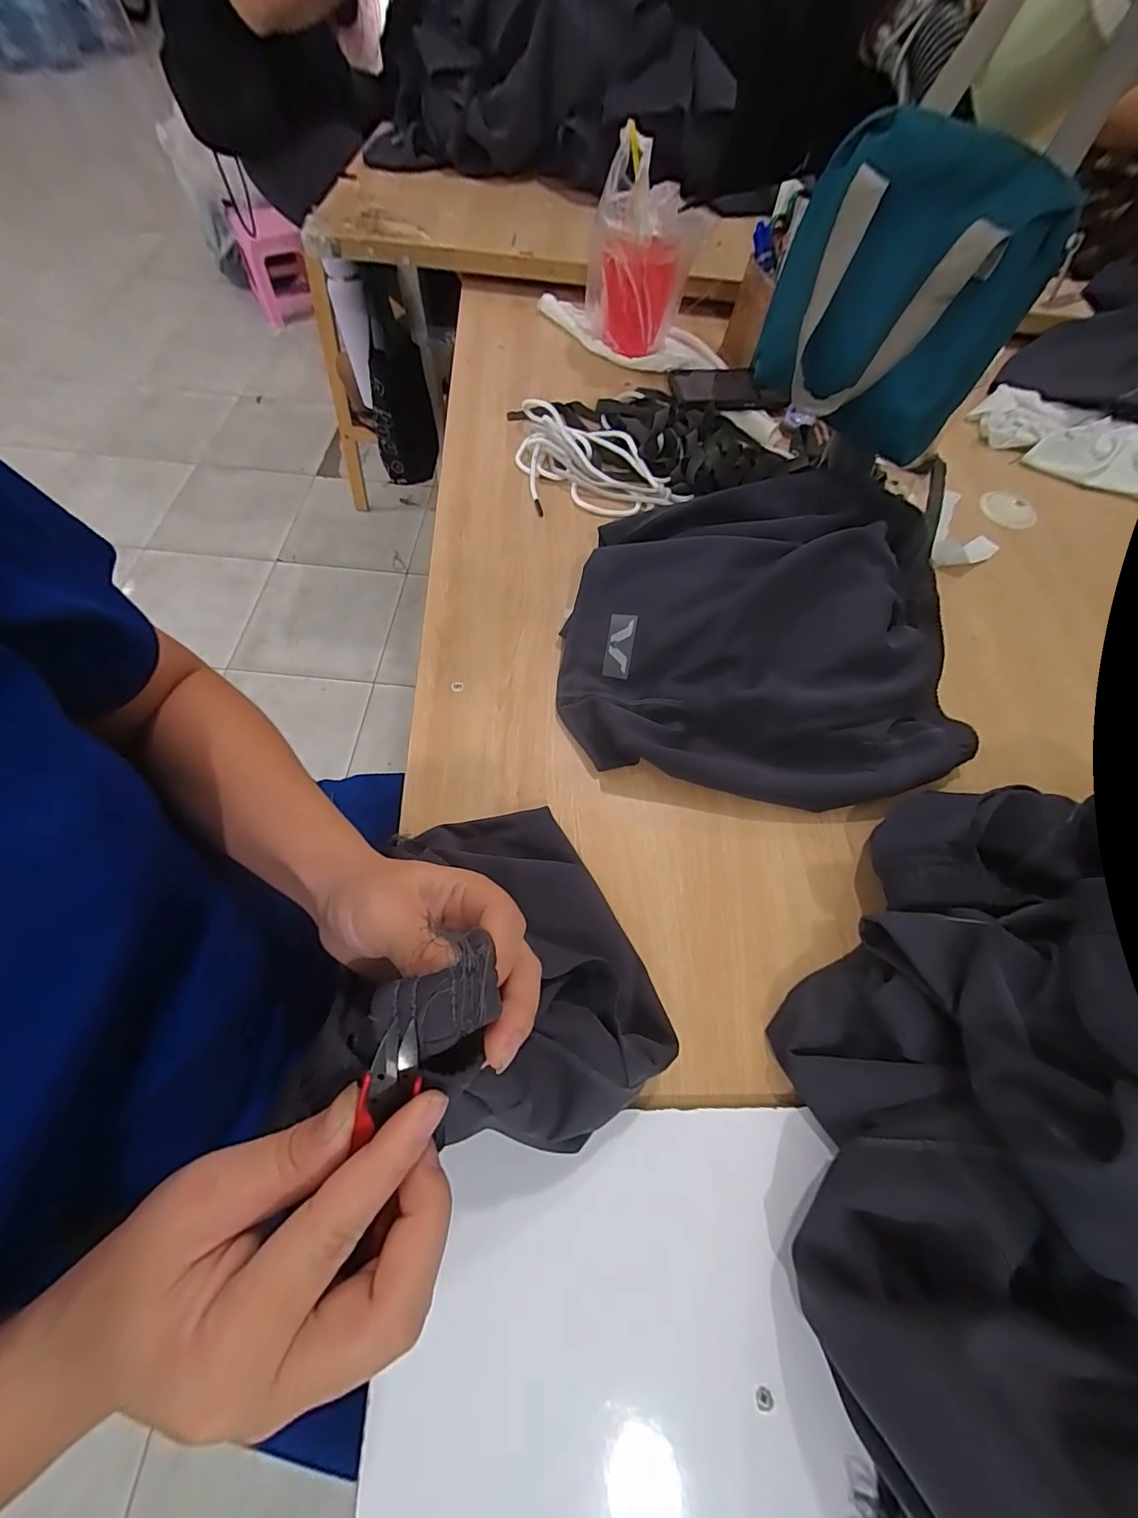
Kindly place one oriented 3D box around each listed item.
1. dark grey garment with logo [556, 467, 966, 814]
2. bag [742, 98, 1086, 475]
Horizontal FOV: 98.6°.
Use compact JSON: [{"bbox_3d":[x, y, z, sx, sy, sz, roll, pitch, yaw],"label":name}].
[{"bbox_3d":[0.181,-0.120,0.444,0.360,0.095,0.317,7,65,1],"label":"dark grey garment with logo"},{"bbox_3d":[0.262,-0.375,0.403,0.184,0.167,0.080,26,67,9],"label":"bag"}]

